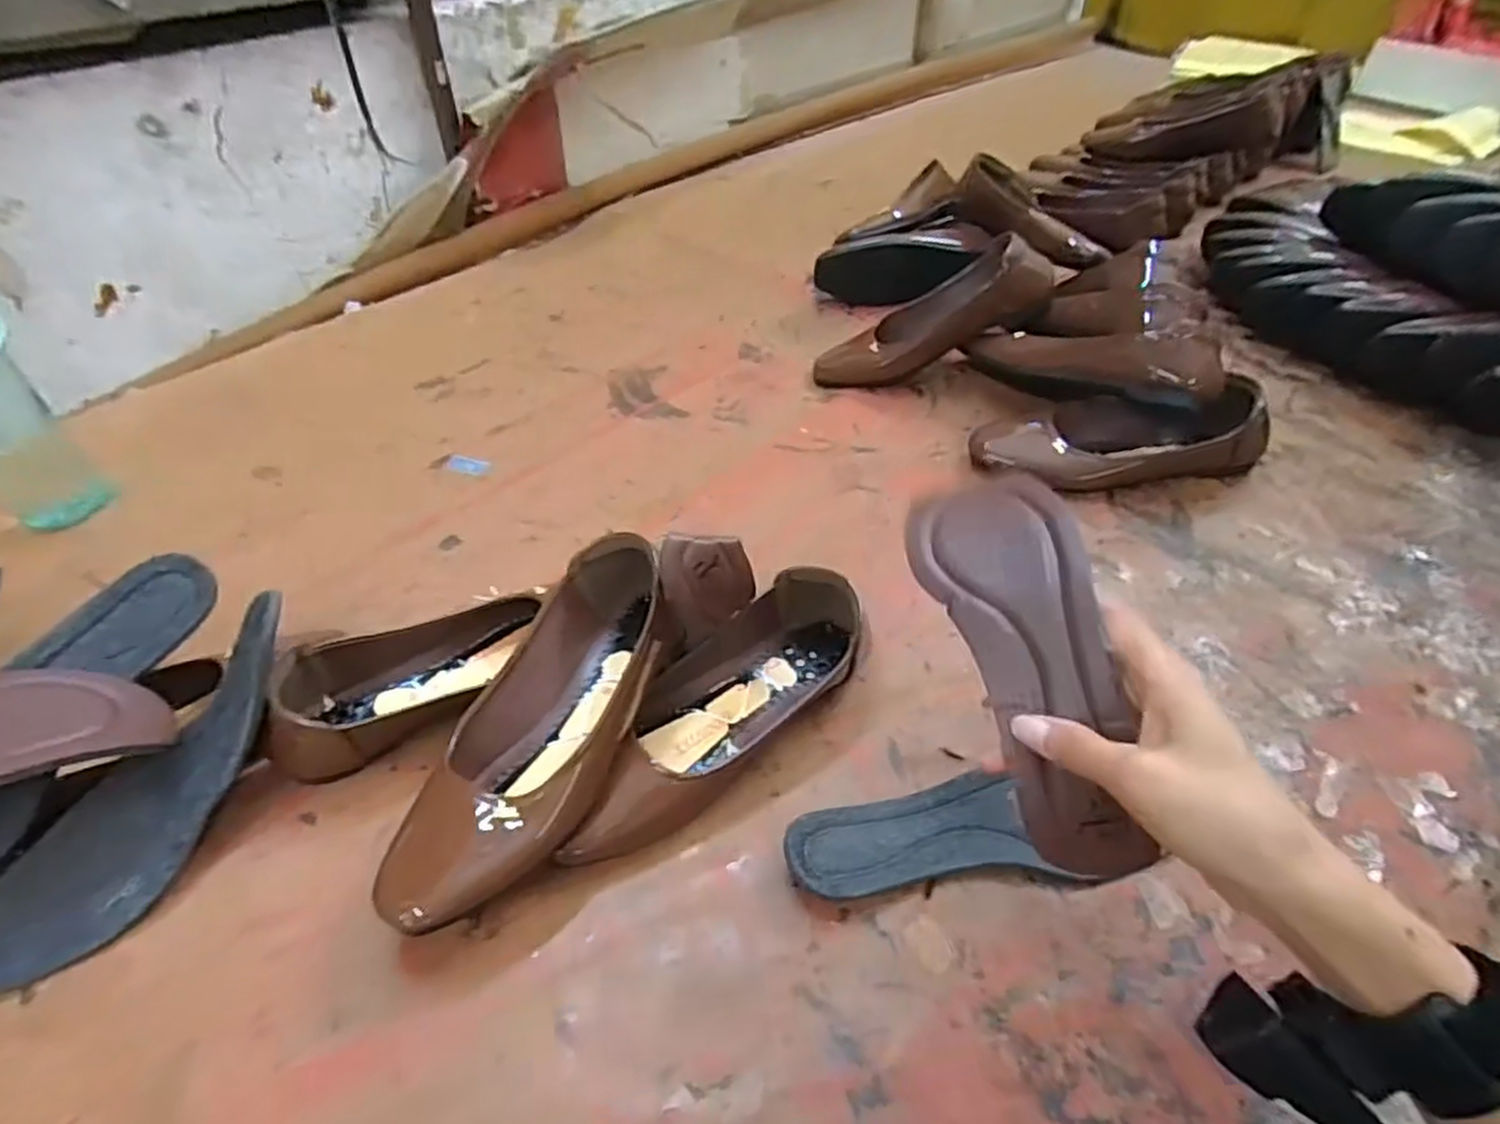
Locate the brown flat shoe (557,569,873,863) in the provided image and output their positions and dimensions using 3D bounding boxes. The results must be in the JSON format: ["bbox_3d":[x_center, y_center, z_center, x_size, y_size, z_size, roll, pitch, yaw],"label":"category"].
[{"bbox_3d":[-0.022,0.089,0.492,0.232,0.067,0.077,-31,54,-27],"label":"brown flat shoe"}]

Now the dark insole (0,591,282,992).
[{"bbox_3d":[-0.339,0.124,0.438,0.078,0.044,0.240,32,80,22],"label":"dark insole"}]

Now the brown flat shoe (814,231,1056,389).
[{"bbox_3d":[0.181,-0.246,0.790,0.246,0.067,0.091,-22,44,26],"label":"brown flat shoe"}]

